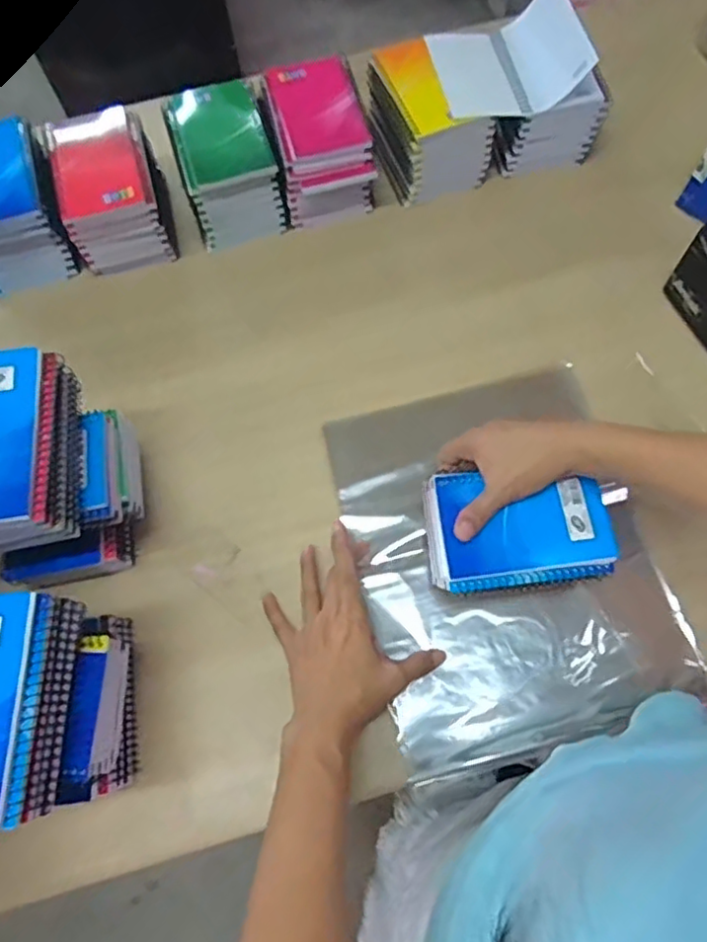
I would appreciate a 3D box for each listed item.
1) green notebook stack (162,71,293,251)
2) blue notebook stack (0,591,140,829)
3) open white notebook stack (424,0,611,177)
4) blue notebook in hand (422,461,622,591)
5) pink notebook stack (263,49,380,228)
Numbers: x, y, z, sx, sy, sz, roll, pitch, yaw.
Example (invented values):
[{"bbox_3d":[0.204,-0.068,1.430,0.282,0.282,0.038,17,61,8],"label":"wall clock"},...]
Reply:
[{"bbox_3d":[-0.134,-0.334,0.681,0.104,0.091,0.137,-17,68,-4],"label":"green notebook stack"},{"bbox_3d":[-0.217,0.166,0.439,0.108,0.172,0.129,-3,68,2],"label":"blue notebook stack"},{"bbox_3d":[0.169,-0.416,0.675,0.161,0.122,0.138,-14,68,-3],"label":"open white notebook stack"},{"bbox_3d":[0.128,0.045,0.492,0.143,0.032,0.091,-7,68,0],"label":"blue notebook in hand"},{"bbox_3d":[-0.035,-0.355,0.681,0.096,0.090,0.141,-12,68,-2],"label":"pink notebook stack"}]

